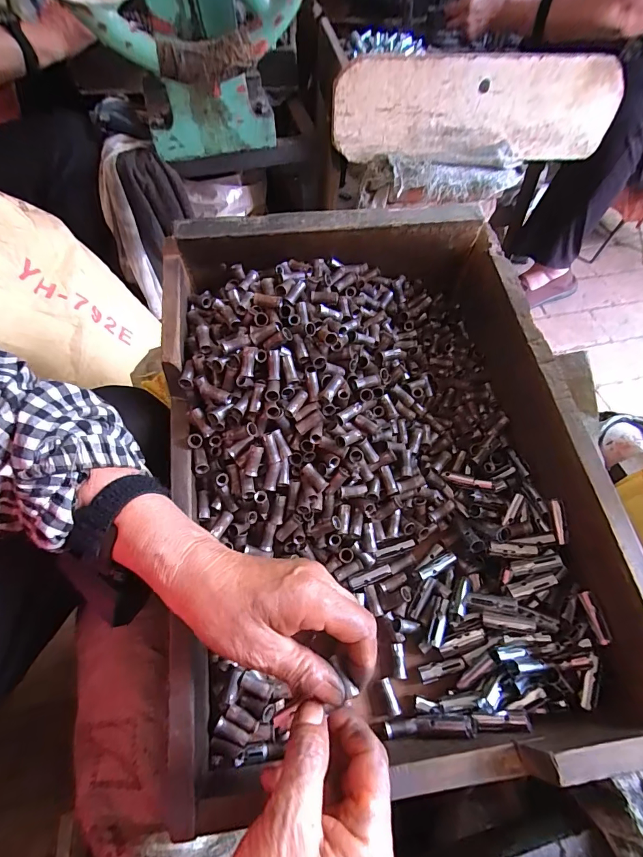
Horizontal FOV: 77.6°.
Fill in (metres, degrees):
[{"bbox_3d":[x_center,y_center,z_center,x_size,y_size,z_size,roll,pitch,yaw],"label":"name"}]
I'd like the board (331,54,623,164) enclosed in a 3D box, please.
[{"bbox_3d":[0.272,-0.560,0.706,0.505,0.137,0.038,-4,60,-4],"label":"board"}]

